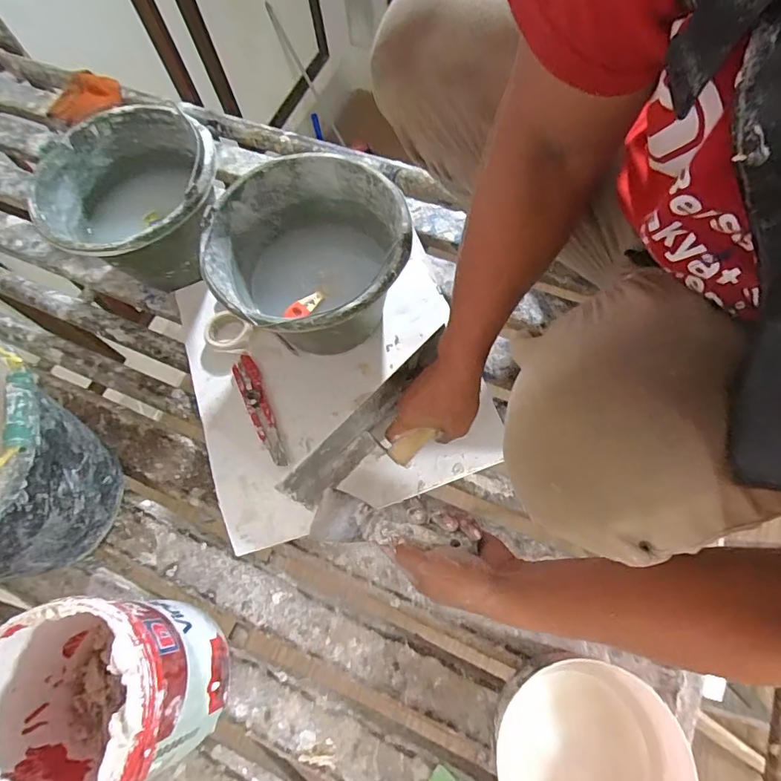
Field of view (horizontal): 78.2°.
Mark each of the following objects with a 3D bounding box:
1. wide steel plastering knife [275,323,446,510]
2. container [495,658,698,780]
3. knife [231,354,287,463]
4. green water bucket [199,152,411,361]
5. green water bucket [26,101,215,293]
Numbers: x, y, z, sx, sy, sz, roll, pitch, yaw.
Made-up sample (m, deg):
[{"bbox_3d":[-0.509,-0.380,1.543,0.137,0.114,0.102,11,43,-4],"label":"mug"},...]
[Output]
[{"bbox_3d":[-0.003,0.053,0.563,0.080,0.111,0.250,43,92,18],"label":"wide steel plastering knife"},{"bbox_3d":[0.200,0.372,0.483,0.163,0.089,0.164,-2,67,4],"label":"container"},{"bbox_3d":[-0.184,0.025,0.674,0.033,0.014,0.176,-24,67,-6],"label":"knife"},{"bbox_3d":[-0.098,-0.157,0.654,0.244,0.184,0.231,-2,67,4],"label":"green water bucket"},{"bbox_3d":[-0.348,-0.261,0.684,0.232,0.136,0.225,-2,67,4],"label":"green water bucket"}]

